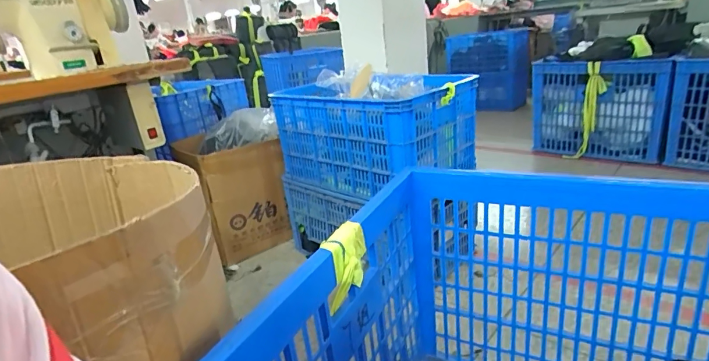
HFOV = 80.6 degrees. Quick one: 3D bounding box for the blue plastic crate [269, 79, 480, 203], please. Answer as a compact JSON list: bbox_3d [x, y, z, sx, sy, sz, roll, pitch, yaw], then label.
[{"bbox_3d":[0.062,-0.166,1.400,0.577,0.303,0.378,13,28,41],"label":"blue plastic crate"}]

